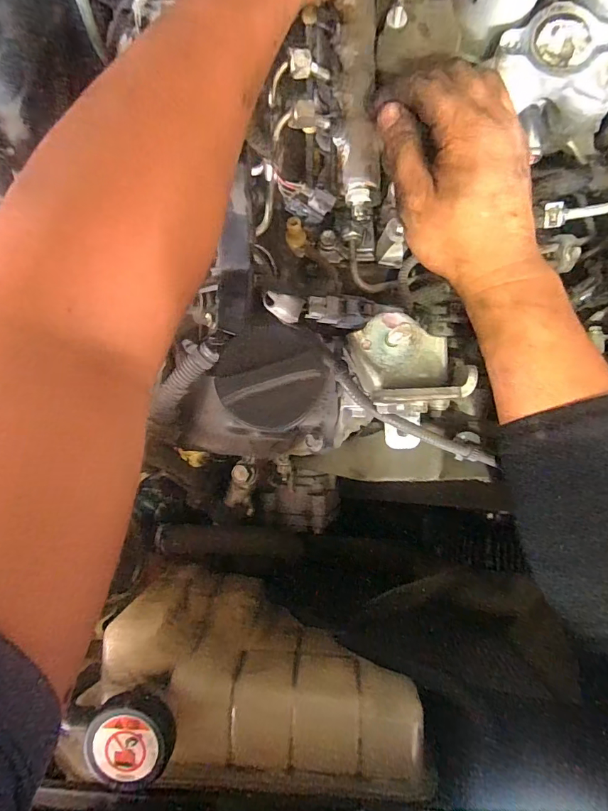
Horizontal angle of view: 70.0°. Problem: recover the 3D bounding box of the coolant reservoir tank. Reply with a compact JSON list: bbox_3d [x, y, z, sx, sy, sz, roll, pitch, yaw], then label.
[{"bbox_3d":[-0.029,0.198,0.309,0.209,0.141,0.076,13,93,2],"label":"coolant reservoir tank"}]

